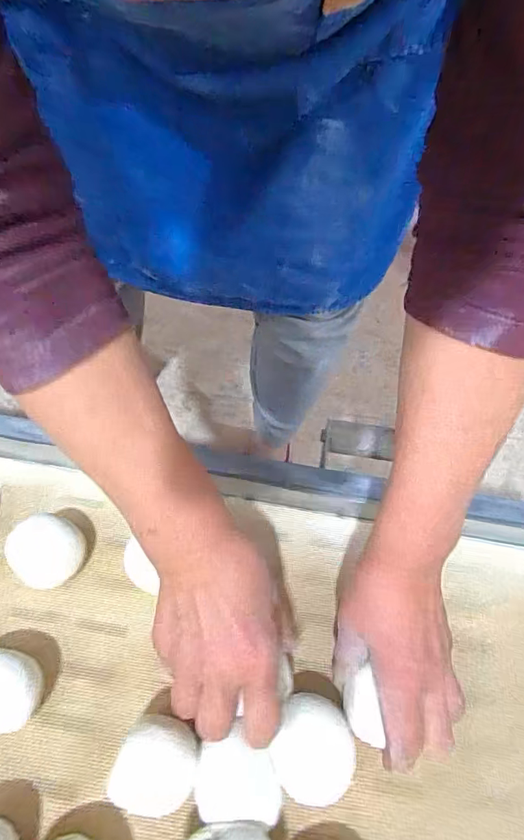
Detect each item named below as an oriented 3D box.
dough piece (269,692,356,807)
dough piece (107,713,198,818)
[{"bbox_3d":[0.032,0.215,0.301,0.050,0.033,0.054,2,53,-3],"label":"dough piece"},{"bbox_3d":[-0.065,0.216,0.289,0.046,0.036,0.048,2,53,-3],"label":"dough piece"}]

